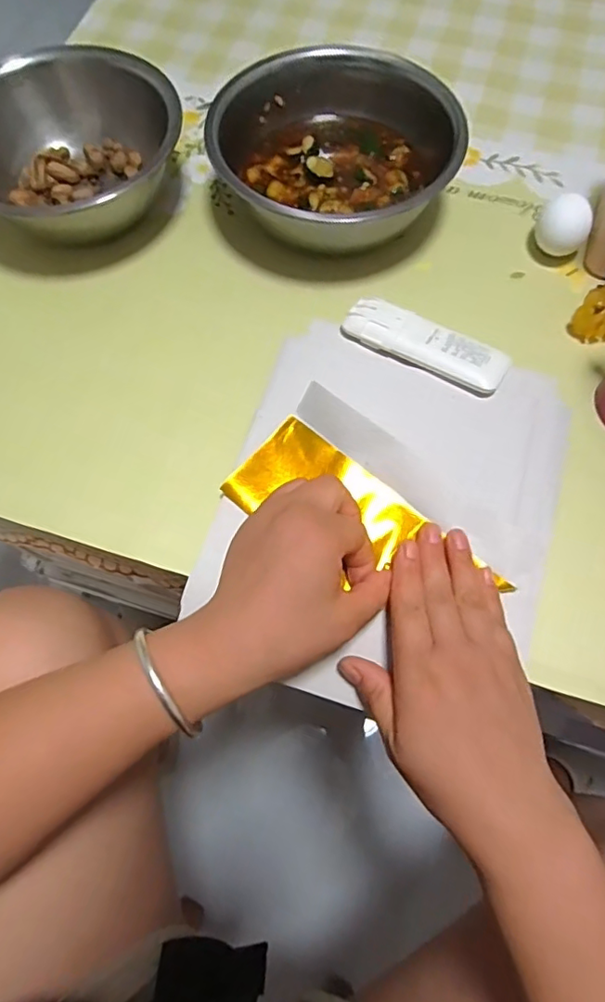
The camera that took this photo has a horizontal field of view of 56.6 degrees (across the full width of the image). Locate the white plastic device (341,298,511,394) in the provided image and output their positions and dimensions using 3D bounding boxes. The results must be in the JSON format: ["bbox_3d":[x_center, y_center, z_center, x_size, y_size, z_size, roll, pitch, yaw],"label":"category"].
[{"bbox_3d":[0.091,-0.117,0.420,0.122,0.013,0.039,31,71,12],"label":"white plastic device"}]

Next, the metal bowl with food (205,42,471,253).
[{"bbox_3d":[0.024,-0.283,0.467,0.192,0.075,0.174,31,71,12],"label":"metal bowl with food"}]

